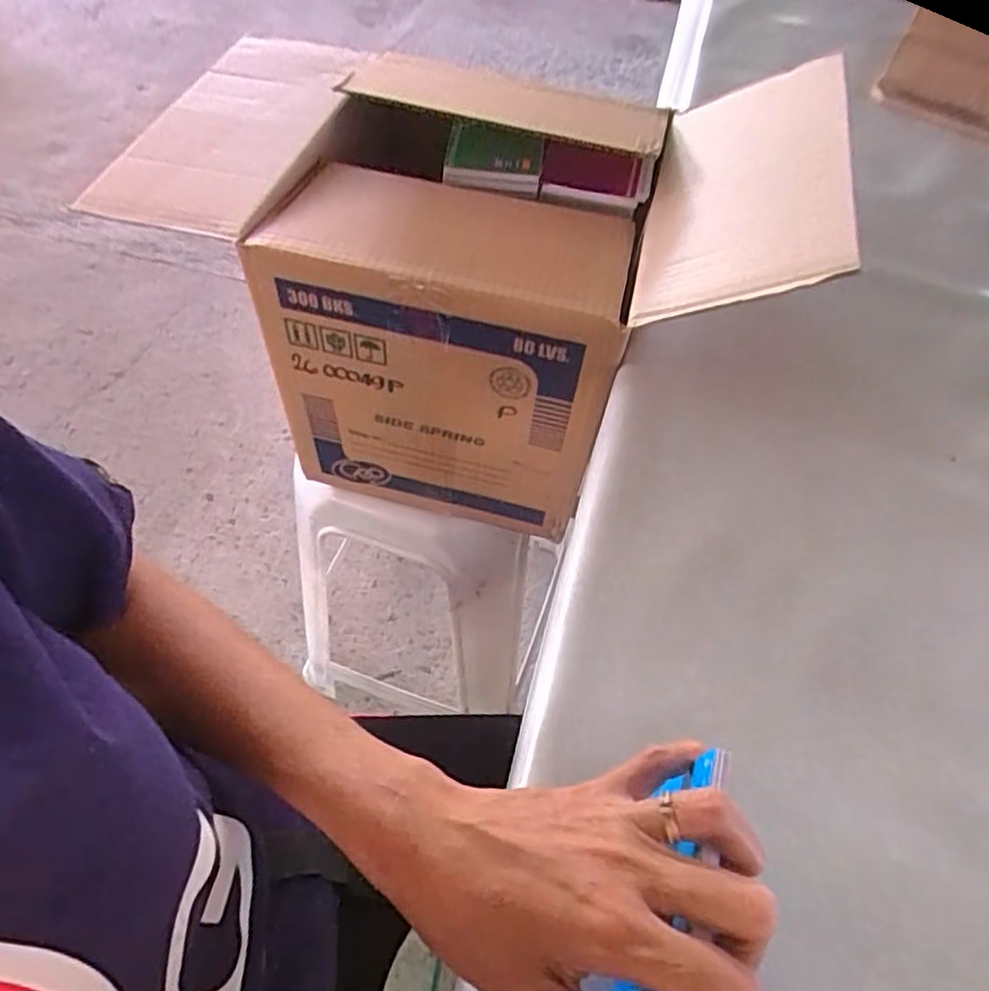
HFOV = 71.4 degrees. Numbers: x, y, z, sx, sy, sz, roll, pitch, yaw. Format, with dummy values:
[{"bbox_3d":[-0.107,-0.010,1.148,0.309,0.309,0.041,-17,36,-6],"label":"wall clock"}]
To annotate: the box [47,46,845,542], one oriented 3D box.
[{"bbox_3d":[-0.024,-0.191,0.643,0.518,0.335,0.269,12,55,3],"label":"box"}]

